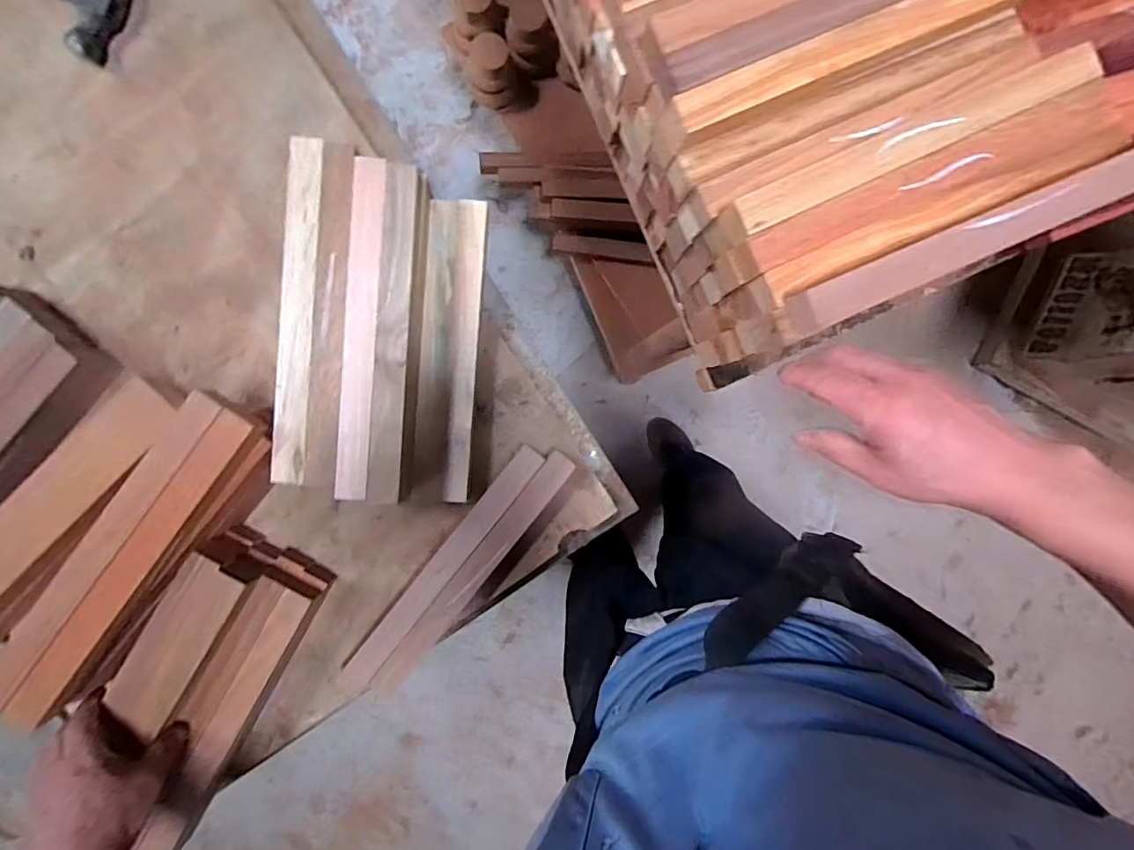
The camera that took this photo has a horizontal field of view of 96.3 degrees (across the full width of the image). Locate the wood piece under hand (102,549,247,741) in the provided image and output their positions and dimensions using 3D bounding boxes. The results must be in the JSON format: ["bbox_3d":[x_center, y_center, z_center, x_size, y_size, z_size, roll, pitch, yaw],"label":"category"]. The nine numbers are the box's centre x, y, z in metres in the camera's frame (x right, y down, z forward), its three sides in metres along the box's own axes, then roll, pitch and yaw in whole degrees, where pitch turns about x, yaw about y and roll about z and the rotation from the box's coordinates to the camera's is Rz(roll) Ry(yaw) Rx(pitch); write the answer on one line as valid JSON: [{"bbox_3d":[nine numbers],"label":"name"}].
[{"bbox_3d":[-0.370,0.202,0.477,0.057,0.017,0.155,28,86,-3],"label":"wood piece under hand"}]

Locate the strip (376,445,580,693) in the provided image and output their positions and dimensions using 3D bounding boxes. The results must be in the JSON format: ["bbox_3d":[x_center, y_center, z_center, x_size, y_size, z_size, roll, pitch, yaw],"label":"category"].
[{"bbox_3d":[-0.102,0.166,0.561,0.029,0.020,0.324,38,89,-3],"label":"strip"}]

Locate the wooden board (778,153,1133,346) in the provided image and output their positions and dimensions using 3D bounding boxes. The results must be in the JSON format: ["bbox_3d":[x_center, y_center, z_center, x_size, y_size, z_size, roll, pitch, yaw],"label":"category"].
[{"bbox_3d":[0.322,-0.144,0.389,0.329,0.039,0.031,-24,92,-3],"label":"wooden board"}]

